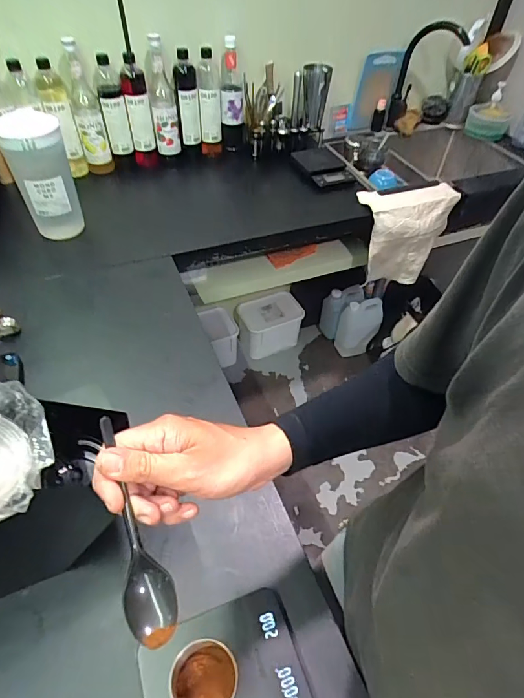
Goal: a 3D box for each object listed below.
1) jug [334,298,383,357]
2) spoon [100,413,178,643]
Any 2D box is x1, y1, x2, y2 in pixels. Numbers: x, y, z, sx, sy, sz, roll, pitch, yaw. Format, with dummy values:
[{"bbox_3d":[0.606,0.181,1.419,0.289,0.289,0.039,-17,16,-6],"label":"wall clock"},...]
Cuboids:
[{"bbox_3d":[0.433,-0.087,1.845,0.174,0.259,0.133,19,49,13],"label":"jug"},{"bbox_3d":[-0.091,0.120,0.279,0.032,0.007,0.150,-15,73,-17],"label":"spoon"}]

